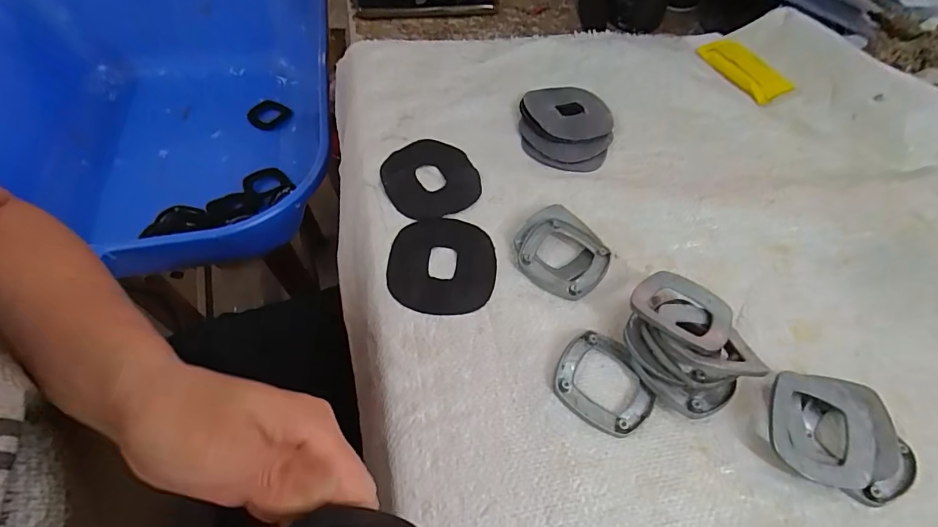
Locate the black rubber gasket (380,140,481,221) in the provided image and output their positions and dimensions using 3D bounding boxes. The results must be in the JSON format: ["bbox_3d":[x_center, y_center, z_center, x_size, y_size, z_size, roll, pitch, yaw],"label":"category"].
[{"bbox_3d":[-0.032,-0.071,0.376,0.075,0.004,0.079,3,58,-6],"label":"black rubber gasket"}]

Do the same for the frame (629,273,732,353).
[{"bbox_3d":[0.141,0.031,0.300,0.062,0.007,0.056,28,47,18],"label":"frame"}]

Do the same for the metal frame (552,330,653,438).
[{"bbox_3d":[0.087,0.075,0.288,0.061,0.008,0.057,33,60,17],"label":"metal frame"}]

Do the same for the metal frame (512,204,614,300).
[{"bbox_3d":[0.070,-0.009,0.339,0.068,0.013,0.065,36,61,19],"label":"metal frame"}]

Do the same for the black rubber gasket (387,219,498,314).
[{"bbox_3d":[-0.019,0.000,0.332,0.076,0.005,0.080,6,56,1],"label":"black rubber gasket"}]

